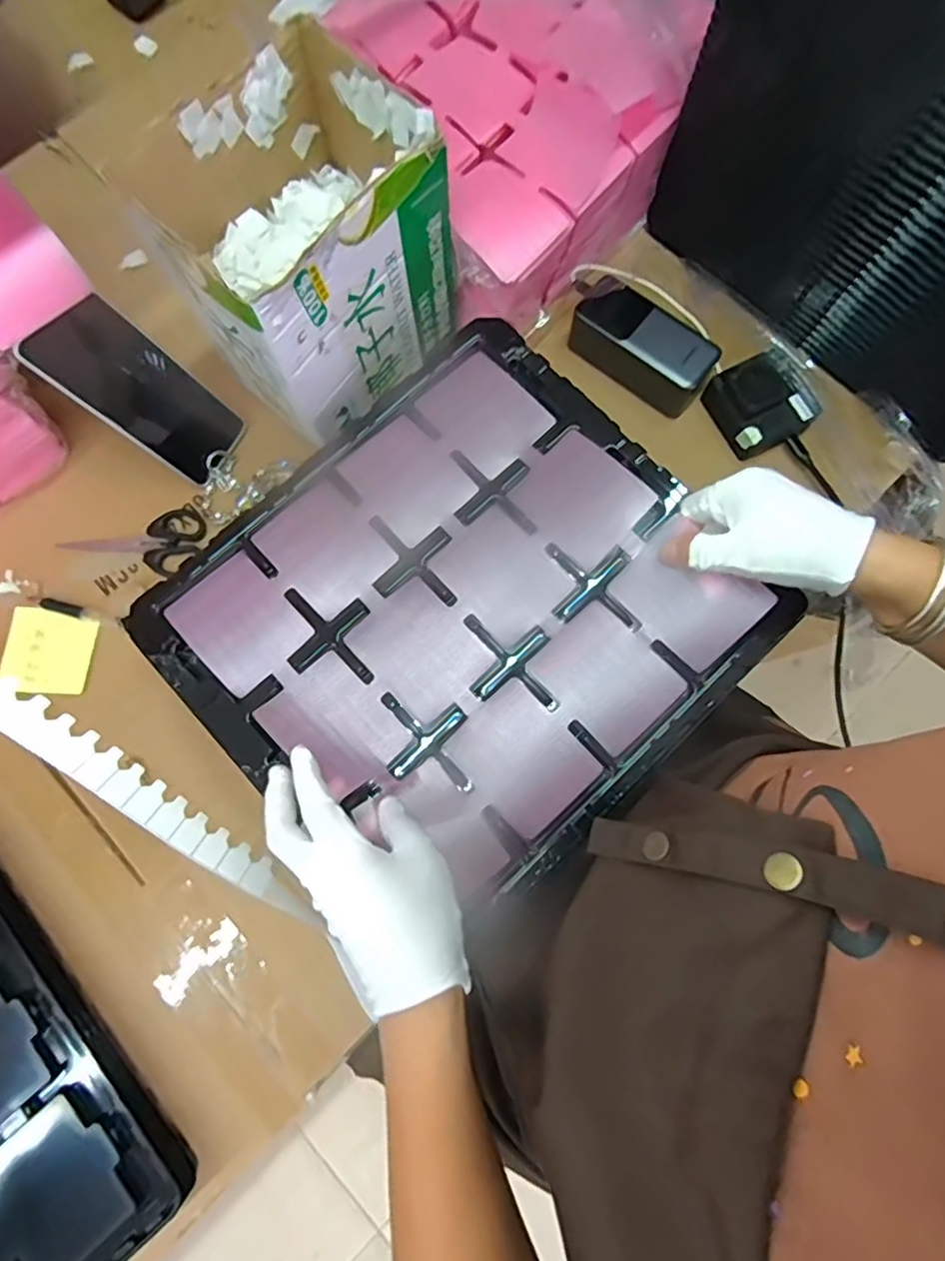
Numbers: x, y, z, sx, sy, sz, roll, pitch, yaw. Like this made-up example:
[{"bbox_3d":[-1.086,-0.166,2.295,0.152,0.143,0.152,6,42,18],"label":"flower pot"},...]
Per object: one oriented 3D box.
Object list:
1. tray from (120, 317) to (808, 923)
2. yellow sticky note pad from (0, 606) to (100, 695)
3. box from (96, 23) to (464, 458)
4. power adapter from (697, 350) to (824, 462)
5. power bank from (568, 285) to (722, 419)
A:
[{"bbox_3d":[-0.008,-0.015,0.427,0.359,0.030,0.335,-43,80,-8],"label":"tray"},{"bbox_3d":[-0.375,0.019,0.531,0.074,0.010,0.073,6,77,3],"label":"yellow sticky note pad"},{"bbox_3d":[-0.123,-0.290,0.470,0.154,0.171,0.178,43,82,8],"label":"box"},{"bbox_3d":[0.264,-0.206,0.545,0.078,0.037,0.081,-25,80,-5],"label":"power adapter"},{"bbox_3d":[0.157,-0.261,0.555,0.129,0.060,0.062,36,81,6],"label":"power bank"}]

